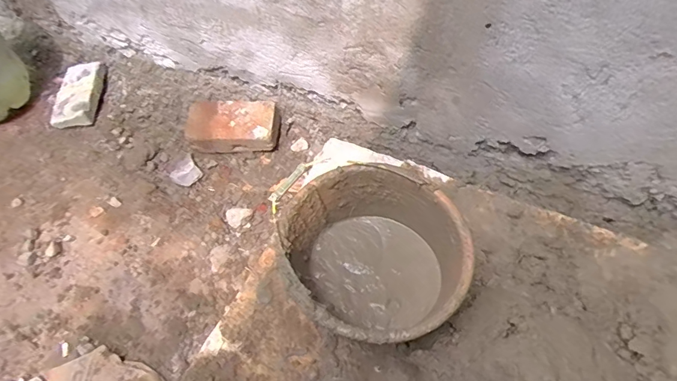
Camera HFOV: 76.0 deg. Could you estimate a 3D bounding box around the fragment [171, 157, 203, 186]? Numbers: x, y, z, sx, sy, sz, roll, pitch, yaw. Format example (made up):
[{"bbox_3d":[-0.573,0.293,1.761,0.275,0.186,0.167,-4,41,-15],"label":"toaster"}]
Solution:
[{"bbox_3d":[-0.345,-0.037,0.982,0.057,0.018,0.059,4,69,-11],"label":"fragment"}]

